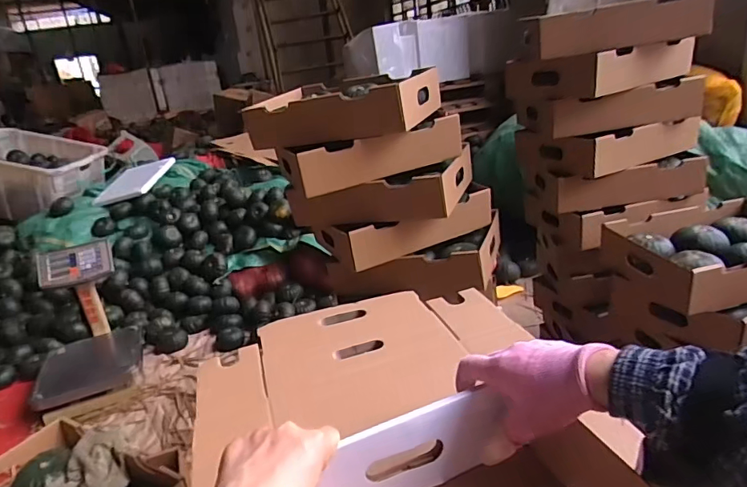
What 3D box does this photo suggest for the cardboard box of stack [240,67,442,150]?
[{"bbox_3d":[-0.054,-0.281,1.019,0.343,0.091,0.242,5,25,27],"label":"cardboard box of stack"}]

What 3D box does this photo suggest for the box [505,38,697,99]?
[{"bbox_3d":[0.496,-0.398,1.128,0.306,0.084,0.264,-17,24,-23],"label":"box"}]

